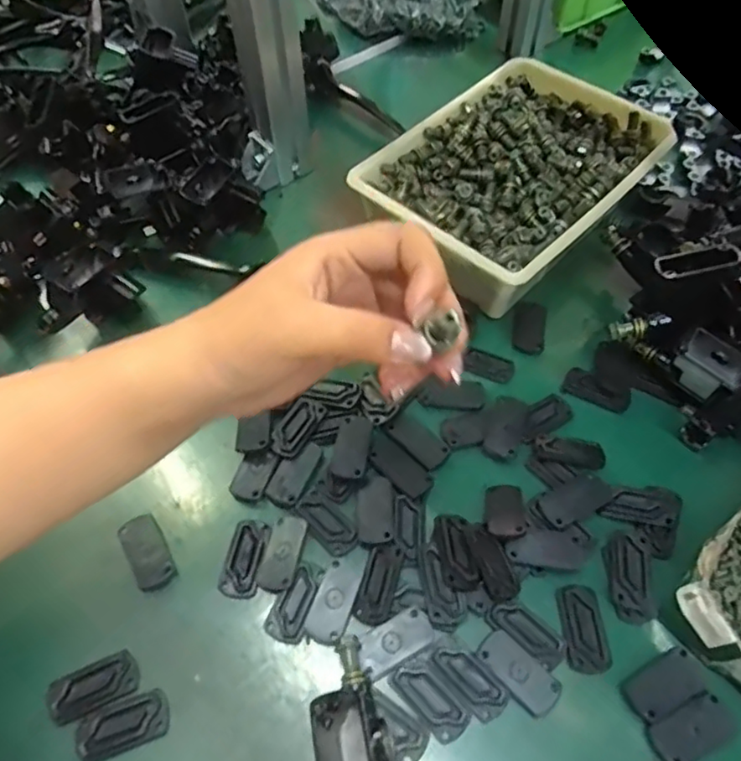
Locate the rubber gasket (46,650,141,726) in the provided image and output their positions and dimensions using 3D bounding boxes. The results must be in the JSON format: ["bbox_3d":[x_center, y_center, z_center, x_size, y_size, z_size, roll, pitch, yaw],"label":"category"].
[{"bbox_3d":[-0.158,0.175,0.350,0.048,0.007,0.024,-21,70,-18],"label":"rubber gasket"}]

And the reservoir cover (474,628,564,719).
[{"bbox_3d":[0.085,0.166,0.349,0.023,0.004,0.048,-38,64,-22],"label":"reservoir cover"}]

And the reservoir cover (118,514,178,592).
[{"bbox_3d":[-0.144,0.110,0.394,0.025,0.007,0.048,-28,61,-17],"label":"reservoir cover"}]

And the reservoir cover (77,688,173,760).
[{"bbox_3d":[-0.136,0.190,0.338,0.049,0.005,0.026,-18,58,-11],"label":"reservoir cover"}]

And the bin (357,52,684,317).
[{"bbox_3d":[0.124,-0.172,0.533,0.180,0.062,0.253,39,65,23],"label":"bin"}]

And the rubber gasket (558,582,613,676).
[{"bbox_3d":[0.128,0.147,0.367,0.024,0.004,0.050,-1,57,0],"label":"rubber gasket"}]

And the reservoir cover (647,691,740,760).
[{"bbox_3d":[0.178,0.191,0.336,0.048,0.005,0.025,-22,59,-13],"label":"reservoir cover"}]

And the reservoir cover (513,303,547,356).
[{"bbox_3d":[0.130,-0.042,0.500,0.024,0.009,0.050,12,58,8],"label":"reservoir cover"}]

